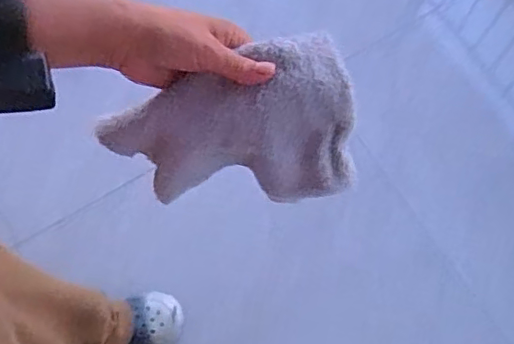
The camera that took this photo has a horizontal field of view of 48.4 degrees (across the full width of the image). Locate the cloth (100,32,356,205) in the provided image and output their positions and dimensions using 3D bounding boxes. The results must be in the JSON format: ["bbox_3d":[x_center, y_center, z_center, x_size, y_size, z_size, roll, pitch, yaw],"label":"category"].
[{"bbox_3d":[-0.025,-0.022,0.443,0.185,0.109,0.099,-8,72,-3],"label":"cloth"}]

